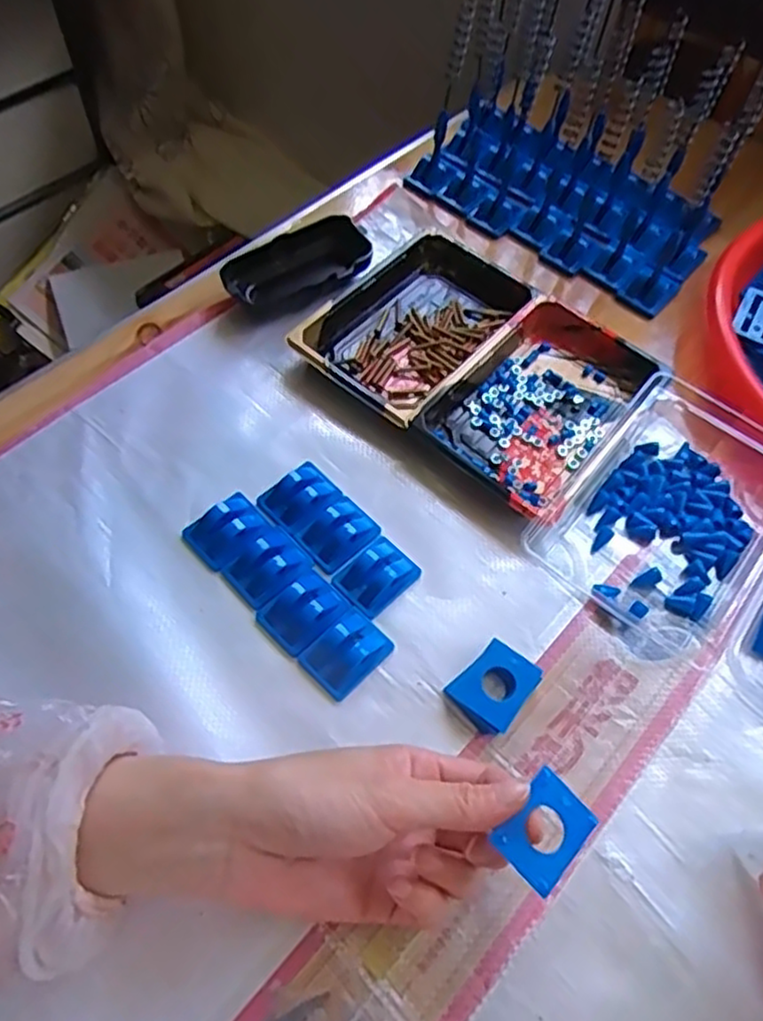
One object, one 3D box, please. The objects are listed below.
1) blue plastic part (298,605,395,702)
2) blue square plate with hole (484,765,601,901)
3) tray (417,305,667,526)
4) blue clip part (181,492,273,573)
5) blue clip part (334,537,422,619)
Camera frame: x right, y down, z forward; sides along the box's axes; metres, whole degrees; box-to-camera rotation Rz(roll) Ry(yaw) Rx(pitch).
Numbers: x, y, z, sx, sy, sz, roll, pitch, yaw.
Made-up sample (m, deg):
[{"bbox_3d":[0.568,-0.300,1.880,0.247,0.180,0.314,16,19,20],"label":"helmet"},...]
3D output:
[{"bbox_3d":[-0.018,0.076,0.378,0.033,0.018,0.045,40,66,19],"label":"blue plastic part"},{"bbox_3d":[0.069,0.133,0.289,0.031,0.004,0.042,45,60,8],"label":"blue square plate with hole"},{"bbox_3d":[0.106,-0.072,0.460,0.098,0.022,0.155,39,66,18],"label":"tray"},{"bbox_3d":[-0.091,0.010,0.410,0.044,0.011,0.038,-40,69,-22],"label":"blue clip part"},{"bbox_3d":[-0.002,0.036,0.400,0.044,0.014,0.034,-40,69,-22],"label":"blue clip part"}]

